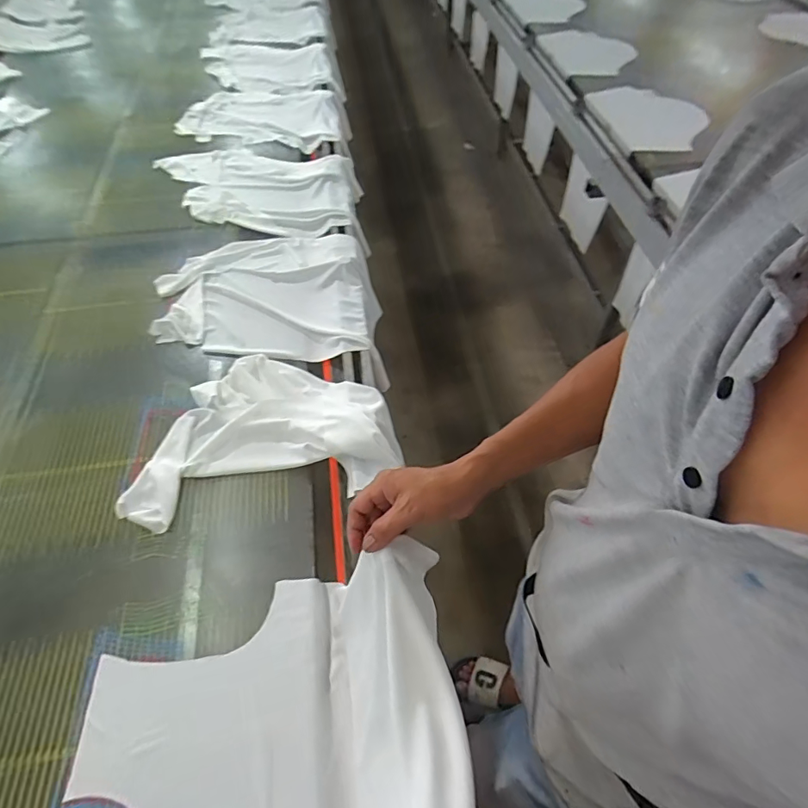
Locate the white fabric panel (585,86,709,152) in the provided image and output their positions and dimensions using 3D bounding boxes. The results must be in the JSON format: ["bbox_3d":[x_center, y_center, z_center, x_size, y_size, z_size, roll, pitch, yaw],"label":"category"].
[{"bbox_3d":[0.716,-0.849,1.410,0.289,0.026,0.349,-13,58,-12],"label":"white fabric panel"}]

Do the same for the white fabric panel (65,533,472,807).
[{"bbox_3d":[-0.146,0.416,0.469,0.416,0.223,0.463,-14,57,-8],"label":"white fabric panel"}]

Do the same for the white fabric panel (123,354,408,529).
[{"bbox_3d":[-0.242,0.029,0.805,0.434,0.048,0.295,-11,56,-6],"label":"white fabric panel"}]

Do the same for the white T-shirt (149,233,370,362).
[{"bbox_3d":[-0.298,-0.232,1.000,0.428,0.041,0.363,-5,56,-2],"label":"white T-shirt"}]

